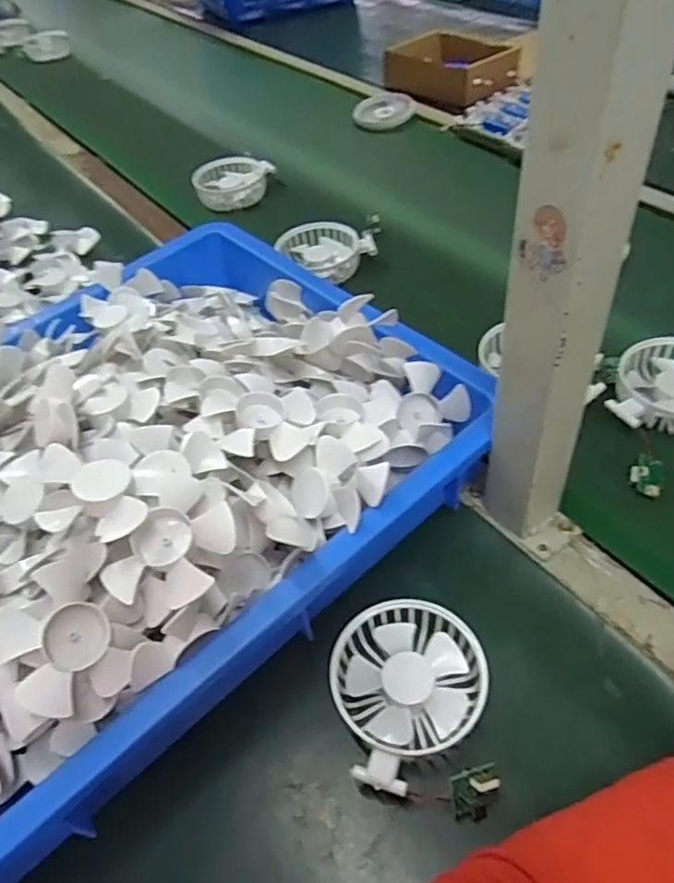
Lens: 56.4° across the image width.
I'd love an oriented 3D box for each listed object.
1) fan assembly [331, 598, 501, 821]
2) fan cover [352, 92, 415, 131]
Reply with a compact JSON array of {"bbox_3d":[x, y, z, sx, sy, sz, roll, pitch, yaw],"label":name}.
[{"bbox_3d":[0.044,0.156,0.379,0.088,0.038,0.112,-1,48,4],"label":"fan assembly"},{"bbox_3d":[0.070,-0.505,0.957,0.089,0.023,0.089,-2,48,3],"label":"fan cover"}]

